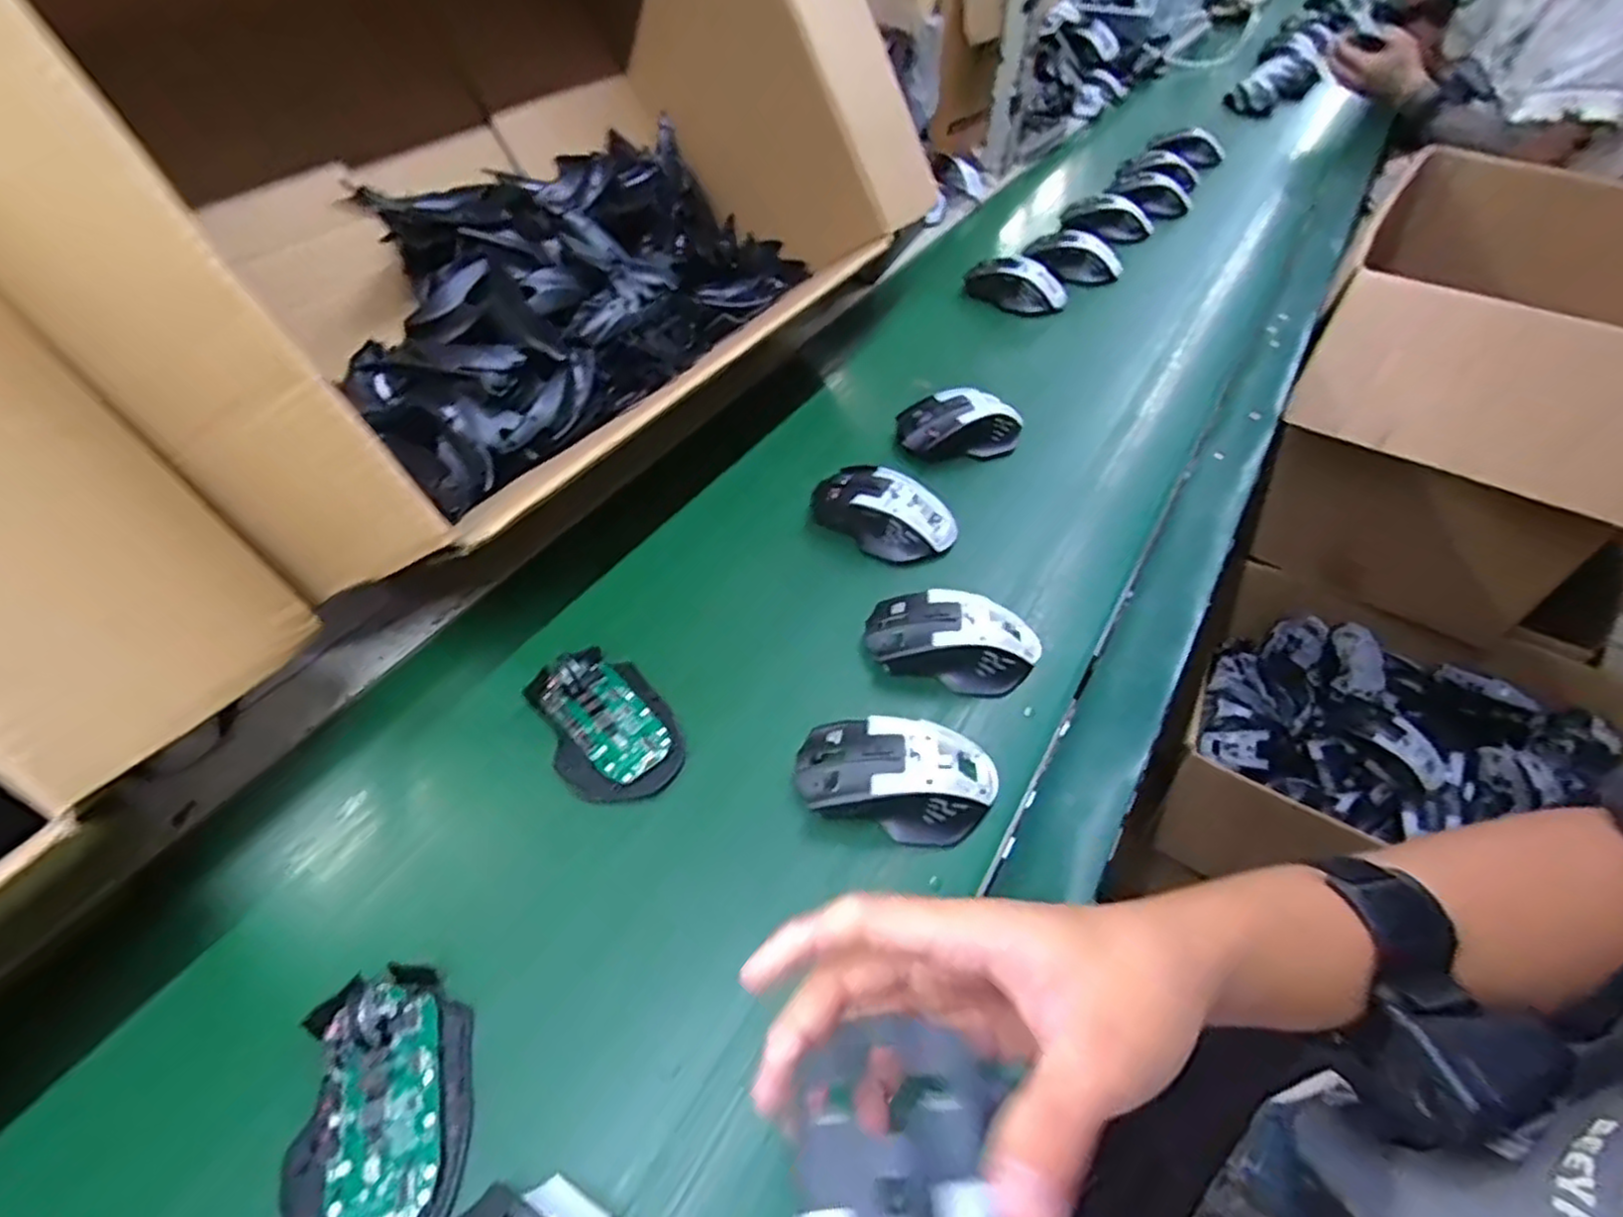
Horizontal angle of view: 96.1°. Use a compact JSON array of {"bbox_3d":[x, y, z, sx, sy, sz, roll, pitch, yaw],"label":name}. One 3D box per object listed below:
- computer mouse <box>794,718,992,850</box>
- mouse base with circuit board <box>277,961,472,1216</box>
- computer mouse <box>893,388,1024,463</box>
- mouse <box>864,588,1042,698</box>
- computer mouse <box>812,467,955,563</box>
[{"bbox_3d":[0.051,0.097,0.428,0.118,0.036,0.070,2,49,2],"label":"computer mouse"},{"bbox_3d":[-0.191,0.219,0.321,0.069,0.020,0.114,-9,49,-7],"label":"mouse base with circuit board"},{"bbox_3d":[0.137,-0.166,0.658,0.116,0.037,0.061,-6,49,-5],"label":"computer mouse"},{"bbox_3d":[0.097,0.019,0.497,0.118,0.036,0.066,8,49,7],"label":"mouse"},{"bbox_3d":[0.056,-0.074,0.582,0.120,0.038,0.079,21,52,18],"label":"computer mouse"}]

